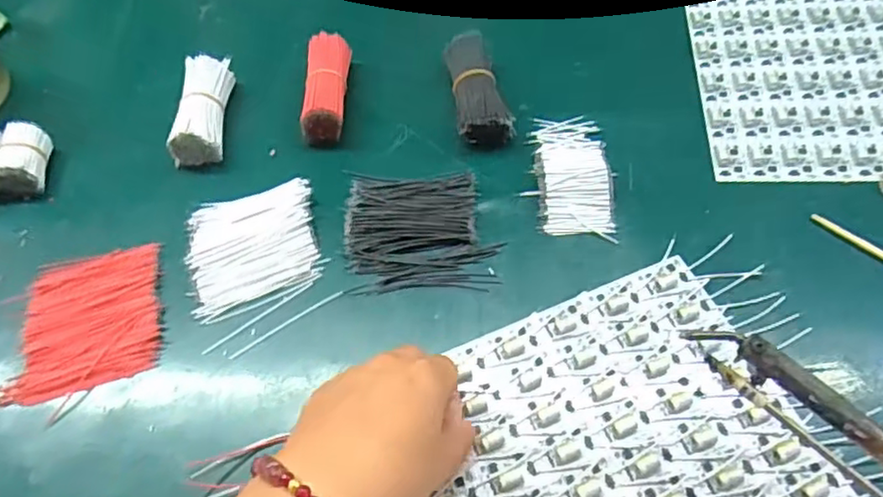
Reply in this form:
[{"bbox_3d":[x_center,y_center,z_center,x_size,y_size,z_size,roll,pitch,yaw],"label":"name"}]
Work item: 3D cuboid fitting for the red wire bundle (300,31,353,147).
[{"bbox_3d":[-0.089,-0.126,0.508,0.033,0.031,0.090,3,56,1],"label":"red wire bundle"}]

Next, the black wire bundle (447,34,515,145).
[{"bbox_3d":[0.028,-0.120,0.493,0.039,0.032,0.094,-5,56,-5],"label":"black wire bundle"}]

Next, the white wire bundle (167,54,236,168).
[{"bbox_3d":[-0.187,-0.109,0.510,0.037,0.034,0.086,-1,56,-2],"label":"white wire bundle"}]

